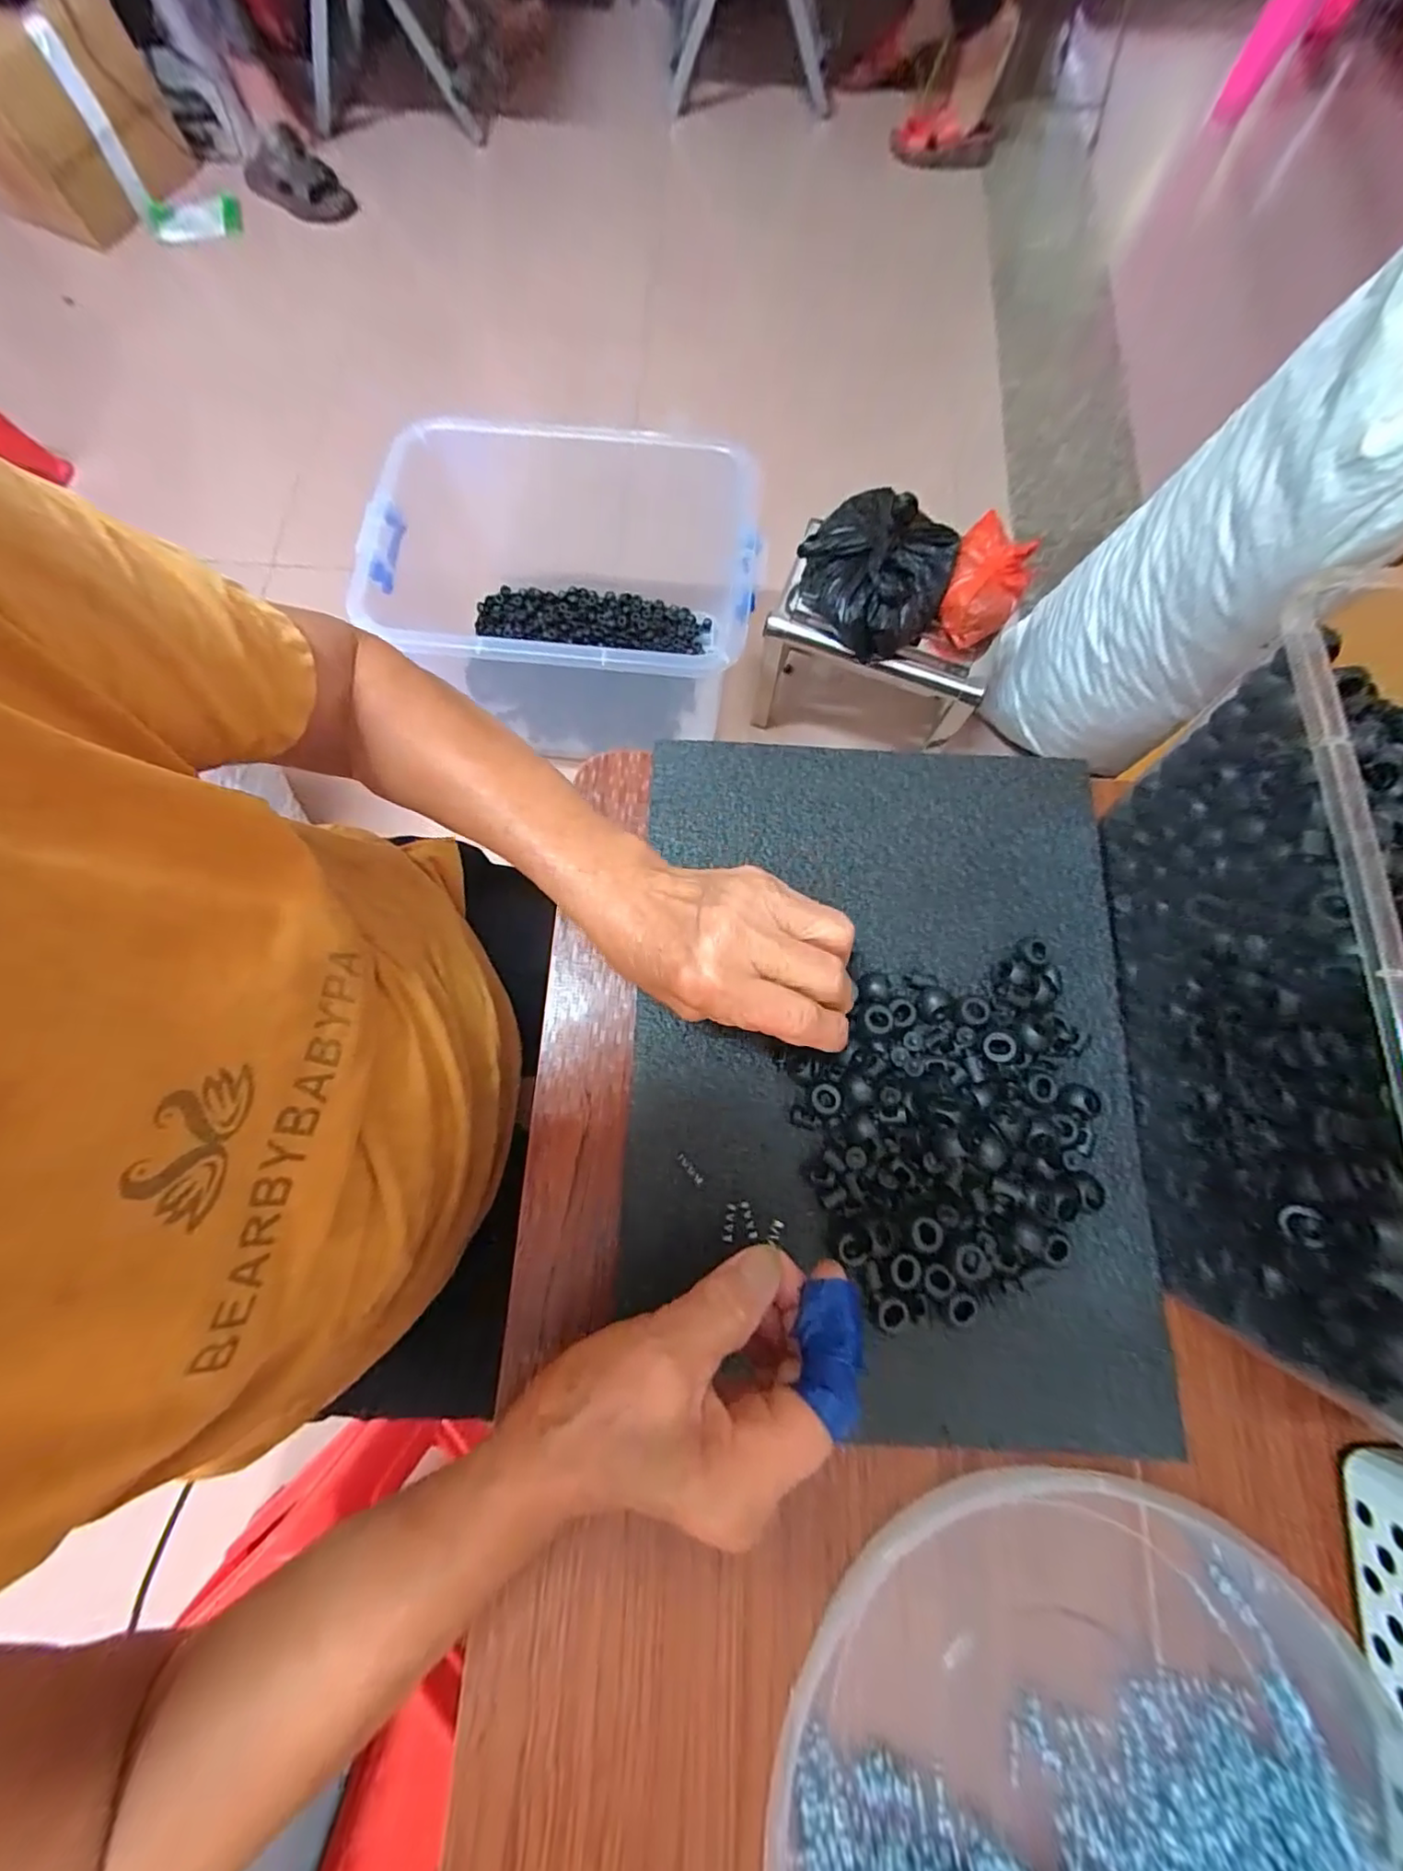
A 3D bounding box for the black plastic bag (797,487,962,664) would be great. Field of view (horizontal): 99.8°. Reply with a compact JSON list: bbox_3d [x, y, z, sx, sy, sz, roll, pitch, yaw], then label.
[{"bbox_3d":[0.219,-0.459,0.747,0.183,0.098,0.183,35,78,8],"label":"black plastic bag"}]

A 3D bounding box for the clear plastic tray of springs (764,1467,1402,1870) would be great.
[{"bbox_3d":[0.149,0.341,0.213,0.228,0.035,0.209,-29,78,-7],"label":"clear plastic tray of springs"}]

